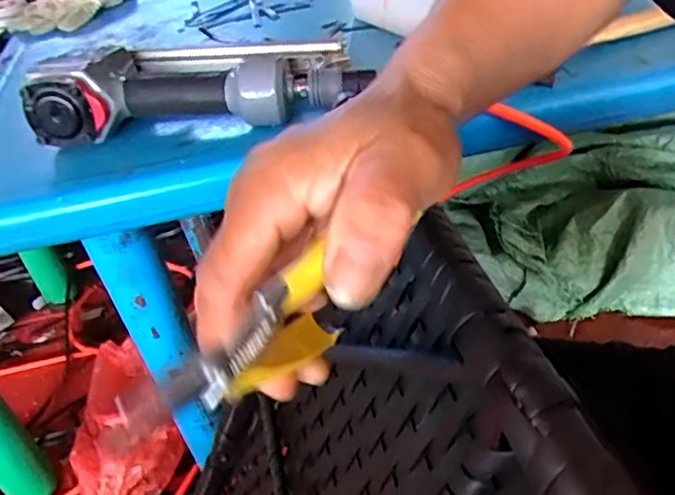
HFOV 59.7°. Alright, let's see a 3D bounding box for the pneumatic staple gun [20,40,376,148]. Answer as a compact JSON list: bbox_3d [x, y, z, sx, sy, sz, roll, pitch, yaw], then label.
[{"bbox_3d":[-0.106,-0.146,0.485,0.258,0.047,0.133,-7,38,-1],"label":"pneumatic staple gun"}]

